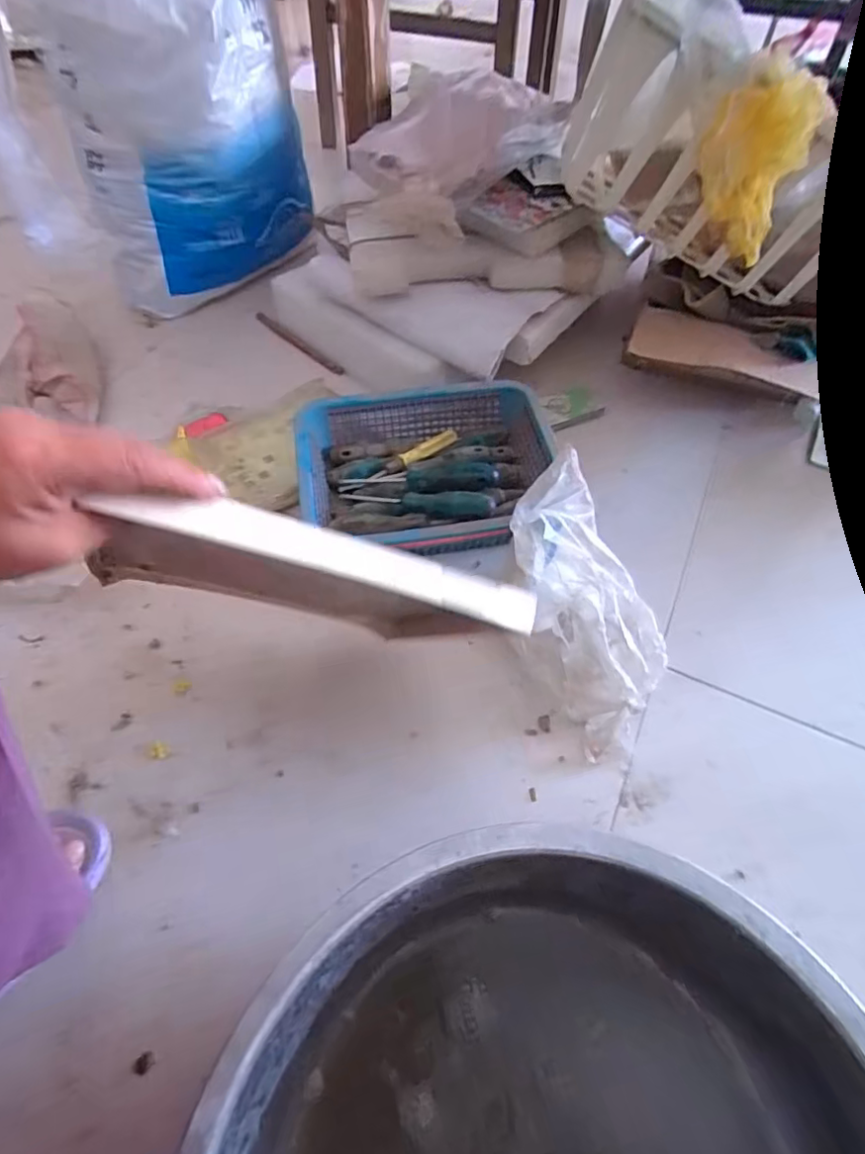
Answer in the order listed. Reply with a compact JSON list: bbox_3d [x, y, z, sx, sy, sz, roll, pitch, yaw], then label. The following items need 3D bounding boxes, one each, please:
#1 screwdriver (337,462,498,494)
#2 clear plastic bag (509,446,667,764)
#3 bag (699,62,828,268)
[{"bbox_3d":[-0.016,-0.109,0.641,0.169,0.030,0.032,2,52,24],"label":"screwdriver"},{"bbox_3d":[0.142,0.026,0.526,0.106,0.073,0.274,-14,86,-13],"label":"clear plastic bag"},{"bbox_3d":[0.318,-0.411,0.575,0.088,0.143,0.074,27,60,16],"label":"bag"}]

